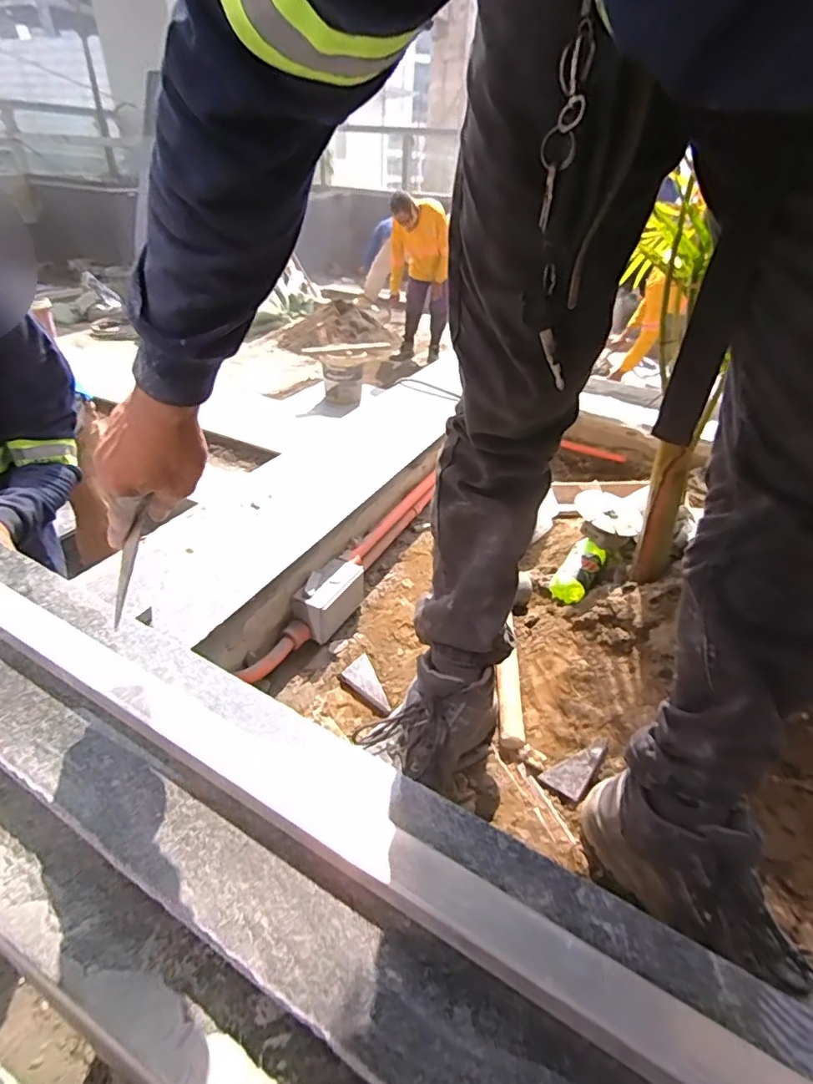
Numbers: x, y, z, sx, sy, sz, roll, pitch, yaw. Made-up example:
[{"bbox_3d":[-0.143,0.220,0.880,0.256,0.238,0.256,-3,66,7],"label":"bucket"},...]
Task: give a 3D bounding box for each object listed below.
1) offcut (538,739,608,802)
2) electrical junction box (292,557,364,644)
[{"bbox_3d":[0.212,0.275,0.689,0.053,0.009,0.084,18,56,43],"label":"offcut"},{"bbox_3d":[-0.118,0.093,0.862,0.068,0.089,0.128,18,38,20],"label":"electrical junction box"}]

